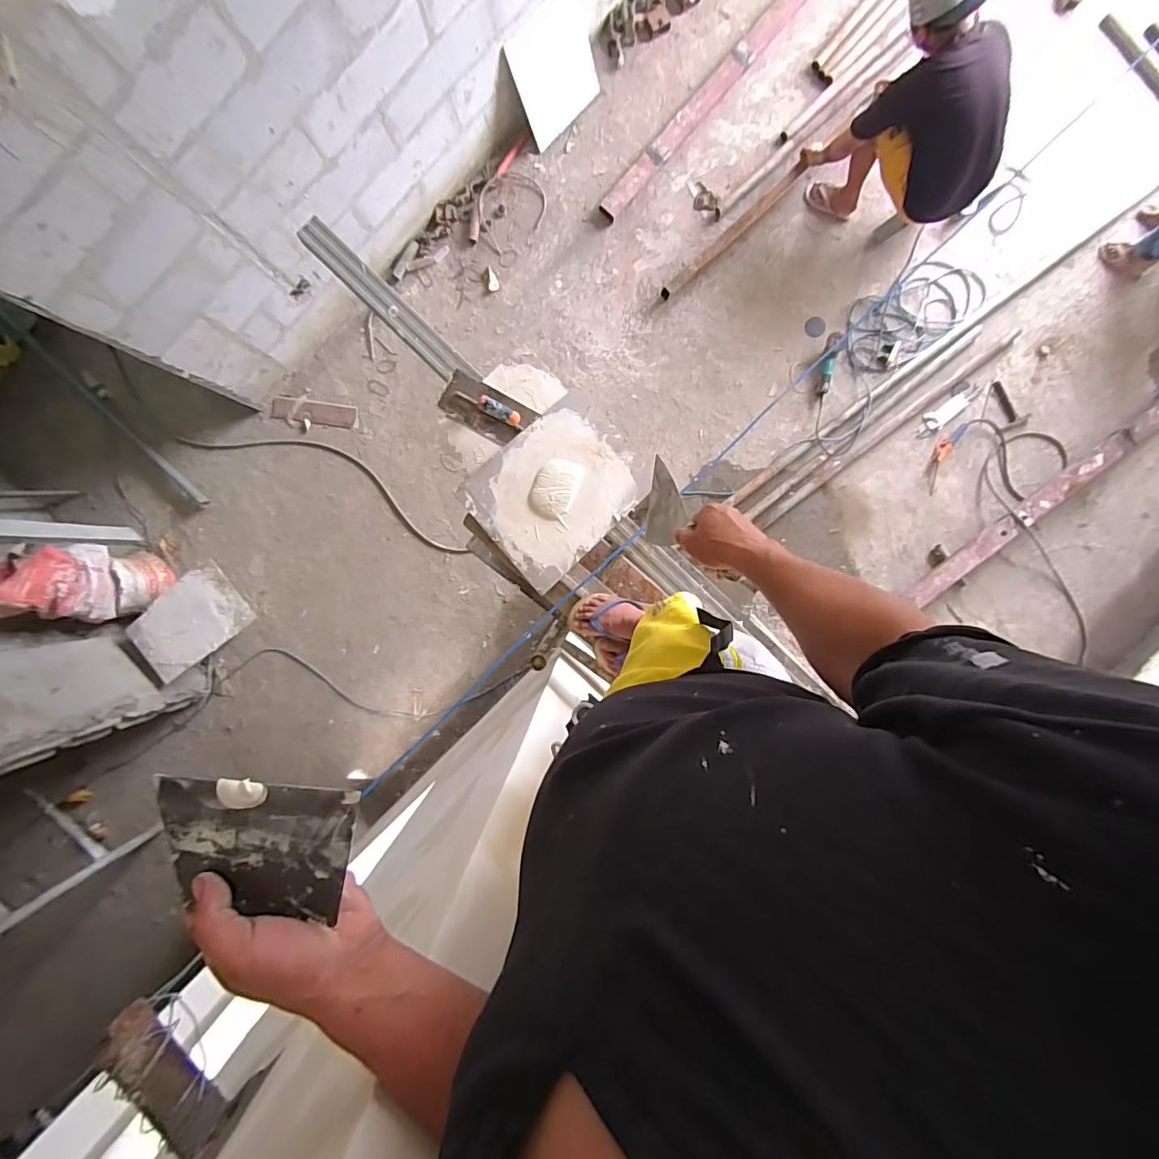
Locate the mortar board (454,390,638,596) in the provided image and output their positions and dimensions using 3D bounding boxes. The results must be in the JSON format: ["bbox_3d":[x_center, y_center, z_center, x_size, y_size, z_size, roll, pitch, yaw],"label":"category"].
[{"bbox_3d":[-0.058,-0.240,1.369,0.436,0.034,0.358,-41,90,2],"label":"mortar board"}]

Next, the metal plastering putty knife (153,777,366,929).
[{"bbox_3d":[-0.222,0.183,0.347,0.142,0.008,0.090,2,95,7],"label":"metal plastering putty knife"}]

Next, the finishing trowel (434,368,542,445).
[{"bbox_3d":[-0.252,-0.457,1.348,0.258,0.102,0.131,28,91,1],"label":"finishing trowel"}]

